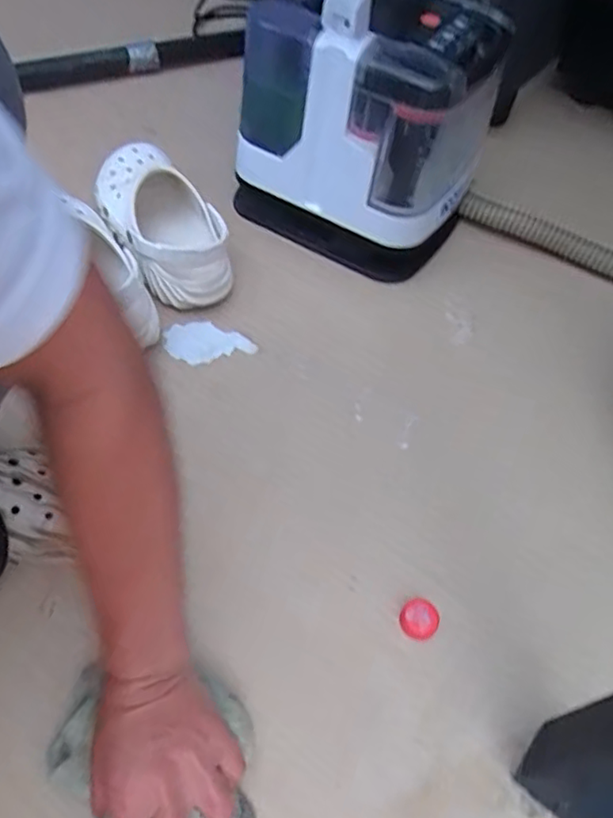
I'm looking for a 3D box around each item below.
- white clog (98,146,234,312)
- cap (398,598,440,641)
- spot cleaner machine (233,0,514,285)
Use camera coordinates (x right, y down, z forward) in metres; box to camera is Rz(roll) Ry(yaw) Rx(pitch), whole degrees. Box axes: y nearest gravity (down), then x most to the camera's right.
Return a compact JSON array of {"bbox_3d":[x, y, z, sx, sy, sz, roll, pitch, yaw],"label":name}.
[{"bbox_3d":[-0.159,-0.195,0.671,0.104,0.069,0.223,-30,61,-20],"label":"white clog"},{"bbox_3d":[0.090,0.165,0.483,0.030,0.014,0.028,2,55,-3],"label":"cap"},{"bbox_3d":[0.062,-0.302,0.638,0.235,0.273,0.157,23,57,12],"label":"spot cleaner machine"}]

